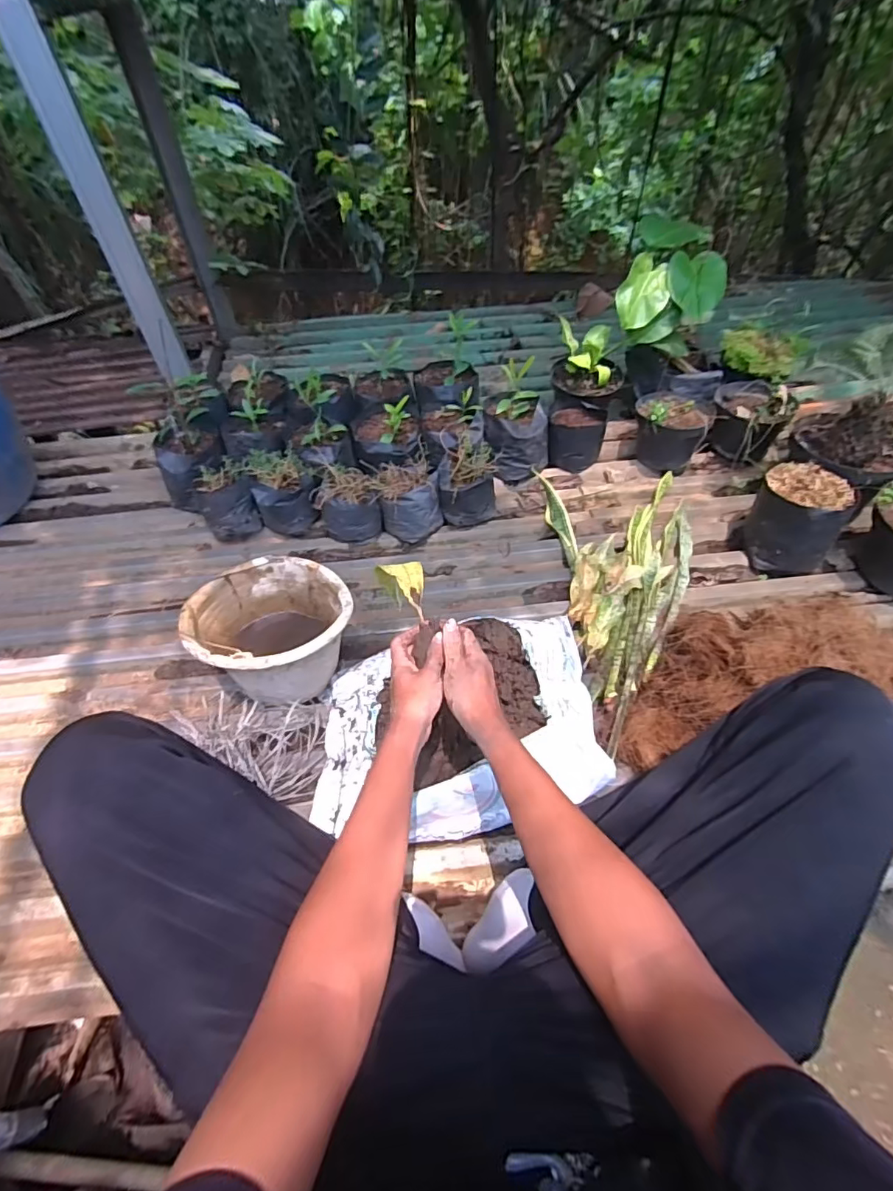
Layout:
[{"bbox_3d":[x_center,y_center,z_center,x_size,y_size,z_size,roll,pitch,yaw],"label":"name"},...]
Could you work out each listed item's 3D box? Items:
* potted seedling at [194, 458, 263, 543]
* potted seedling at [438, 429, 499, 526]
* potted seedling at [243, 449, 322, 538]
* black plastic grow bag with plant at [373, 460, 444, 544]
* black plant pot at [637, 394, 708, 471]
[{"bbox_3d":[-0.468,-0.196,1.137,0.110,0.142,0.103,-18,54,-12],"label":"potted seedling"},{"bbox_3d":[0.042,-0.248,1.143,0.118,0.124,0.151,-6,52,-3],"label":"potted seedling"},{"bbox_3d":[-0.350,-0.218,1.151,0.139,0.141,0.127,-10,53,-6],"label":"potted seedling"},{"bbox_3d":[-0.081,-0.204,1.126,0.130,0.107,0.139,-8,52,-4],"label":"black plastic grow bag with plant"},{"bbox_3d":[0.520,-0.395,1.234,0.160,0.136,0.172,0,53,0],"label":"black plant pot"}]

